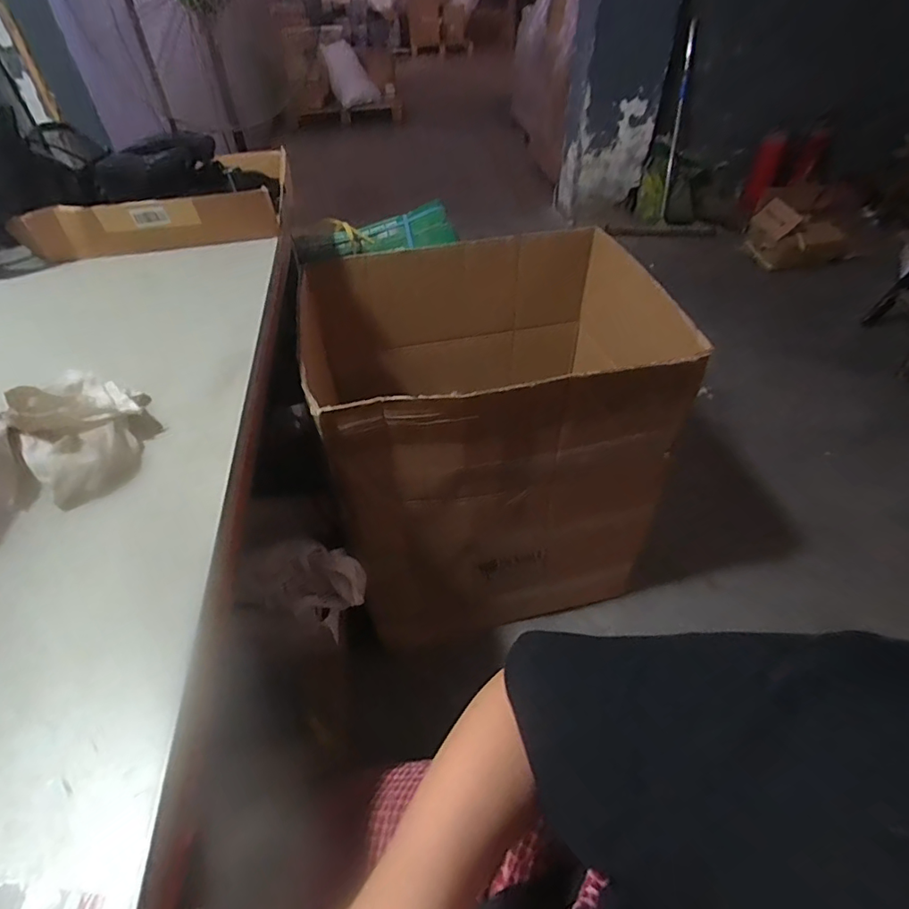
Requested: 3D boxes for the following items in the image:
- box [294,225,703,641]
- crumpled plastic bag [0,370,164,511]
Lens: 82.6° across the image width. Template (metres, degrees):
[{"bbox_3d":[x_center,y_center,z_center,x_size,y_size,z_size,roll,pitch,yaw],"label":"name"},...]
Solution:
[{"bbox_3d":[0.059,-0.051,1.086,0.591,0.614,0.522,-12,47,-10],"label":"box"},{"bbox_3d":[-0.364,-0.023,0.500,0.108,0.068,0.155,2,46,3],"label":"crumpled plastic bag"}]

